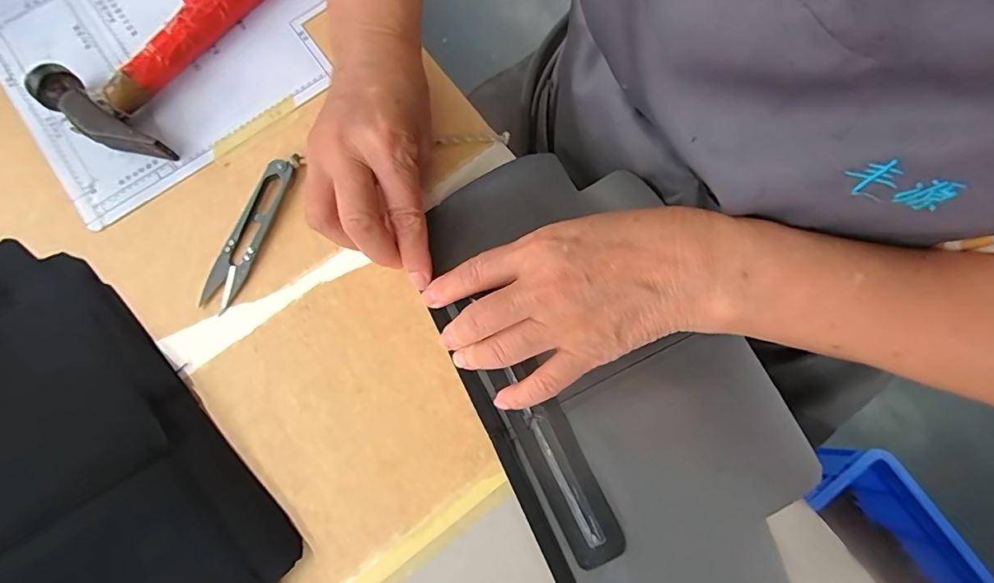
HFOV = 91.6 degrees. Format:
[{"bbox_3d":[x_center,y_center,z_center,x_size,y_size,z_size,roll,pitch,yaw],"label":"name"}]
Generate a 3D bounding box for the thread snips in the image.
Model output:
[{"bbox_3d":[-0.159,-0.037,0.310,0.021,0.008,0.103,22,78,5],"label":"thread snips"}]

